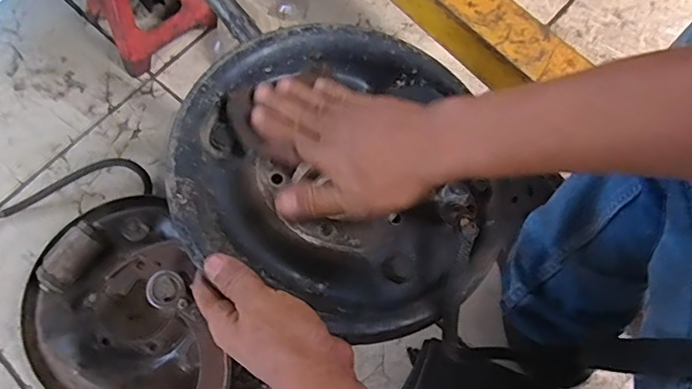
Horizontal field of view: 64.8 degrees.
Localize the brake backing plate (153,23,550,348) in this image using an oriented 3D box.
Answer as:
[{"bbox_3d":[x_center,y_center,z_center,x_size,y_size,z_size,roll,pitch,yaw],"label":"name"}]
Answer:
[{"bbox_3d":[0.007,-0.027,0.440,0.262,0.057,0.246,24,69,11],"label":"brake backing plate"}]

